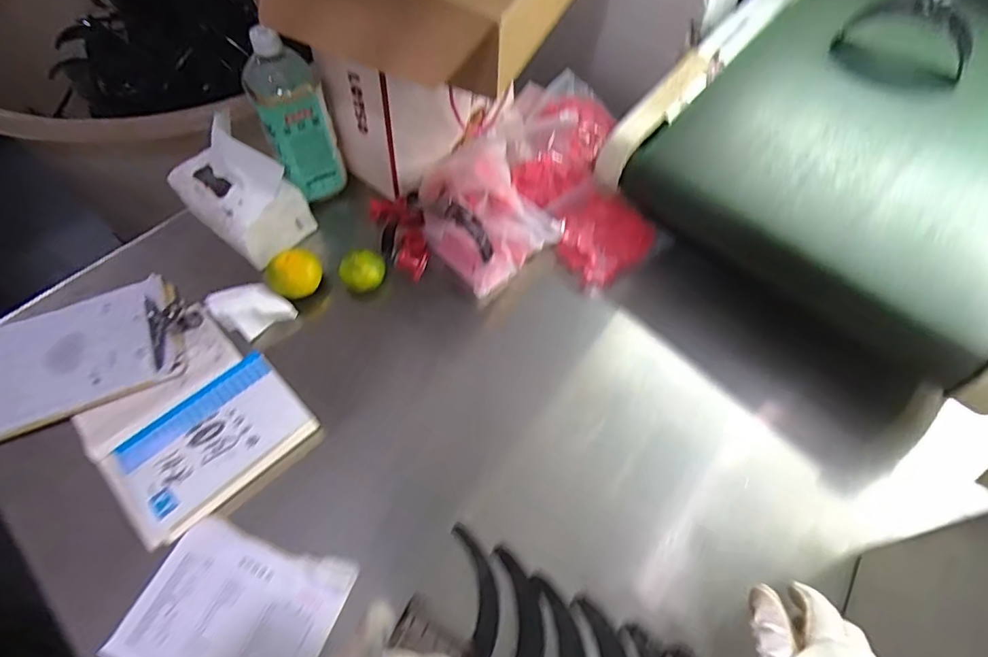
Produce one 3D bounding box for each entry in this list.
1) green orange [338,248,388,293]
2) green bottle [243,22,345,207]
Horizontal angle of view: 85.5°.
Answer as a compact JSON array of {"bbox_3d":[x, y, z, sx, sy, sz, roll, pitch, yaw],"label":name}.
[{"bbox_3d":[-0.160,-0.069,0.662,0.051,0.047,0.056,0,60,0],"label":"green orange"},{"bbox_3d":[-0.244,-0.253,0.654,0.080,0.197,0.079,-21,62,-11],"label":"green bottle"}]

